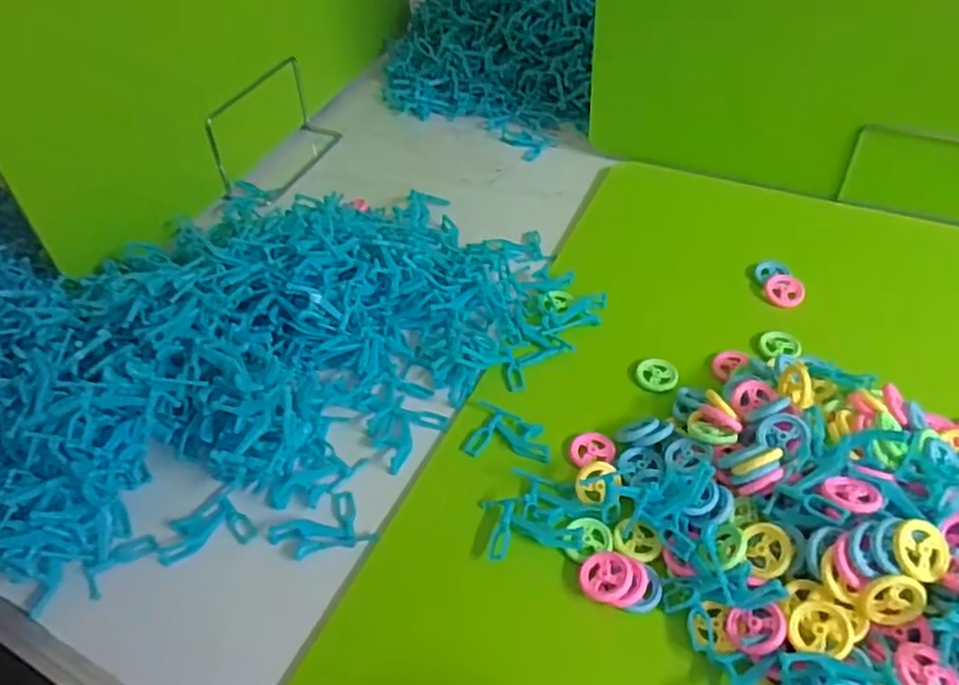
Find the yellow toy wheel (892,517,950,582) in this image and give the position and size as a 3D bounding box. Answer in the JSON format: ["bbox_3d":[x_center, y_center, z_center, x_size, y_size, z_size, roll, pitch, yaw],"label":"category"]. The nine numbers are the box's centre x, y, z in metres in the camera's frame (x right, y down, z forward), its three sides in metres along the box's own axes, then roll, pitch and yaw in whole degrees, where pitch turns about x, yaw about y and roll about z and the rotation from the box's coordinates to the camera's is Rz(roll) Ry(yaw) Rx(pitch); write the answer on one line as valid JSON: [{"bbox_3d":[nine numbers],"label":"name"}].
[{"bbox_3d":[0.224,0.106,0.363,0.029,0.005,0.030,9,70,-8],"label":"yellow toy wheel"}]

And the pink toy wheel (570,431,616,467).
[{"bbox_3d":[0.075,0.070,0.477,0.029,0.004,0.028,-2,45,2],"label":"pink toy wheel"}]

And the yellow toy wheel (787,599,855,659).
[{"bbox_3d":[0.174,0.146,0.366,0.030,0.004,0.027,6,56,27],"label":"yellow toy wheel"}]

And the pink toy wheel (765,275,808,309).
[{"bbox_3d":[0.244,-0.042,0.574,0.030,0.006,0.030,-1,68,3],"label":"pink toy wheel"}]

